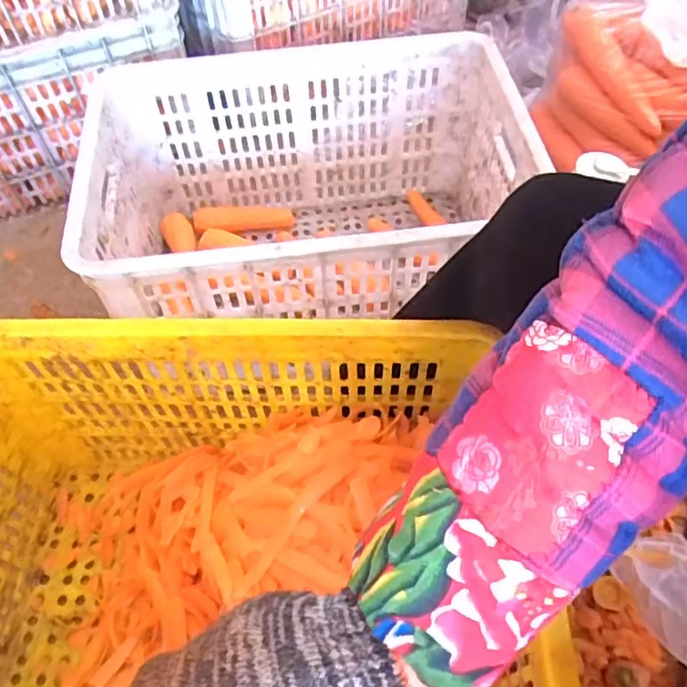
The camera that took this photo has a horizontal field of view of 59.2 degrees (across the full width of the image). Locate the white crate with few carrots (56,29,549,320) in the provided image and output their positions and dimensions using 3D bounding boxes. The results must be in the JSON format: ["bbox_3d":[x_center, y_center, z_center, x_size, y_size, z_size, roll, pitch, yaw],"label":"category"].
[{"bbox_3d":[-0.036,-0.172,0.825,0.513,0.285,0.368,-7,55,-2],"label":"white crate with few carrots"}]

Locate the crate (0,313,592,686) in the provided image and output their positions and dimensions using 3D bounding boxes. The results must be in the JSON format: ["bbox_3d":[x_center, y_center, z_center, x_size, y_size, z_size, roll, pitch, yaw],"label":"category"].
[{"bbox_3d":[-0.120,0.212,0.547,0.510,0.296,0.357,-2,55,1],"label":"crate"}]

